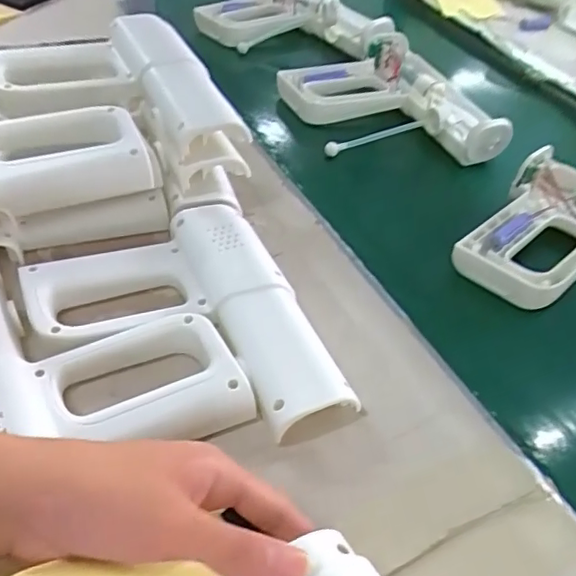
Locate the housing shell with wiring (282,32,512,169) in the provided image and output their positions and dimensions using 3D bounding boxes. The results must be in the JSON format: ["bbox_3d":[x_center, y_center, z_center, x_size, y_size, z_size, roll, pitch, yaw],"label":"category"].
[{"bbox_3d":[0.110,-0.204,0.647,0.182,0.036,0.210,-15,50,-18],"label":"housing shell with wiring"}]

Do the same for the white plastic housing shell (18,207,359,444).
[{"bbox_3d":[-0.071,0.029,0.408,0.168,0.028,0.196,-19,51,-22],"label":"white plastic housing shell"}]

